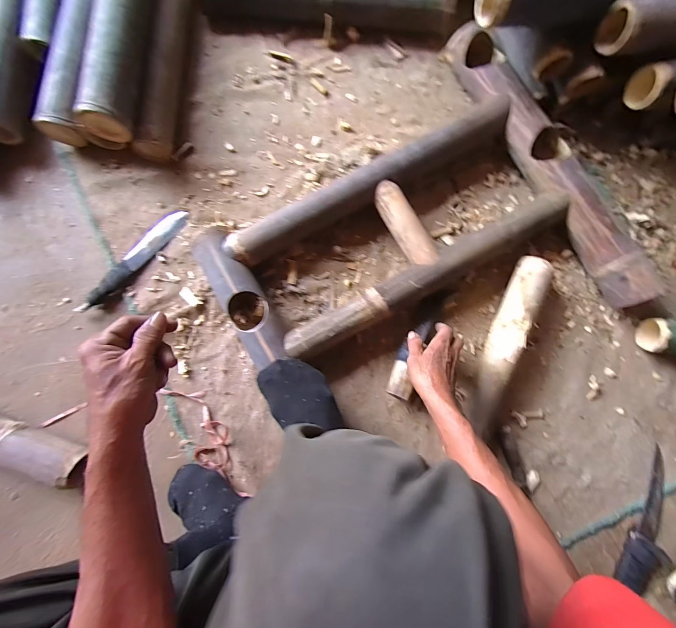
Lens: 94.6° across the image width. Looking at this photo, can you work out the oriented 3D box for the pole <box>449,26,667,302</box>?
[{"bbox_3d":[0.413,-0.297,0.618,0.088,0.093,0.621,-29,86,-4],"label":"pole"}]

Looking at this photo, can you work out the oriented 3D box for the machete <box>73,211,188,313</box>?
[{"bbox_3d":[-0.414,-0.110,0.630,0.045,0.017,0.275,41,85,3],"label":"machete"}]

